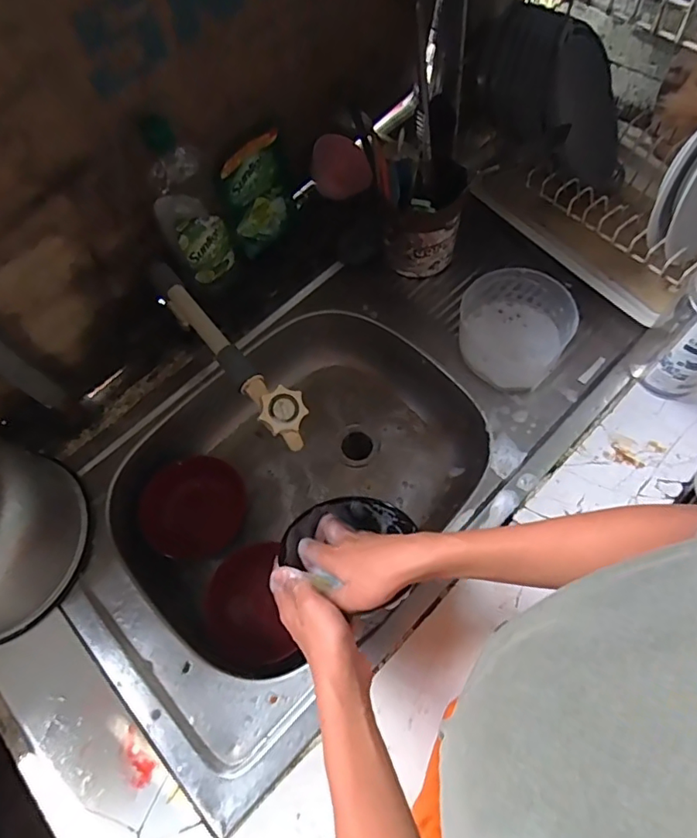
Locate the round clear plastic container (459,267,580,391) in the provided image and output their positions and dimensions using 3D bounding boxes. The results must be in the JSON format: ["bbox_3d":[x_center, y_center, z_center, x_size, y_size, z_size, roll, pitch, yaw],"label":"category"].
[{"bbox_3d":[0.217,-0.122,0.689,0.142,0.076,0.140,-1,63,3],"label":"round clear plastic container"}]

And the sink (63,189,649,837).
[{"bbox_3d":[0.008,0.019,0.722,0.447,0.153,0.812,39,72,20],"label":"sink"}]

